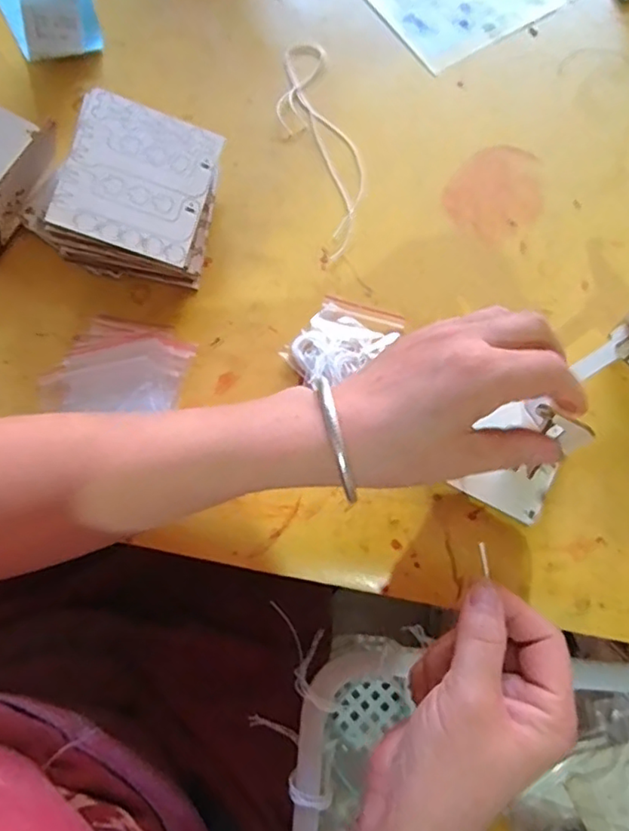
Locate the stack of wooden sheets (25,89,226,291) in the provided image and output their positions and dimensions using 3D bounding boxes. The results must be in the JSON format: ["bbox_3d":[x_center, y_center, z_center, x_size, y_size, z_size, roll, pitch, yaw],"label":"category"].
[{"bbox_3d":[-0.126,-0.150,0.416,0.110,0.074,0.102,12,75,5],"label":"stack of wooden sheets"}]

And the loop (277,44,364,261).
[{"bbox_3d":[0.006,-0.211,0.469,0.051,0.004,0.195,-14,74,-3],"label":"loop"}]

